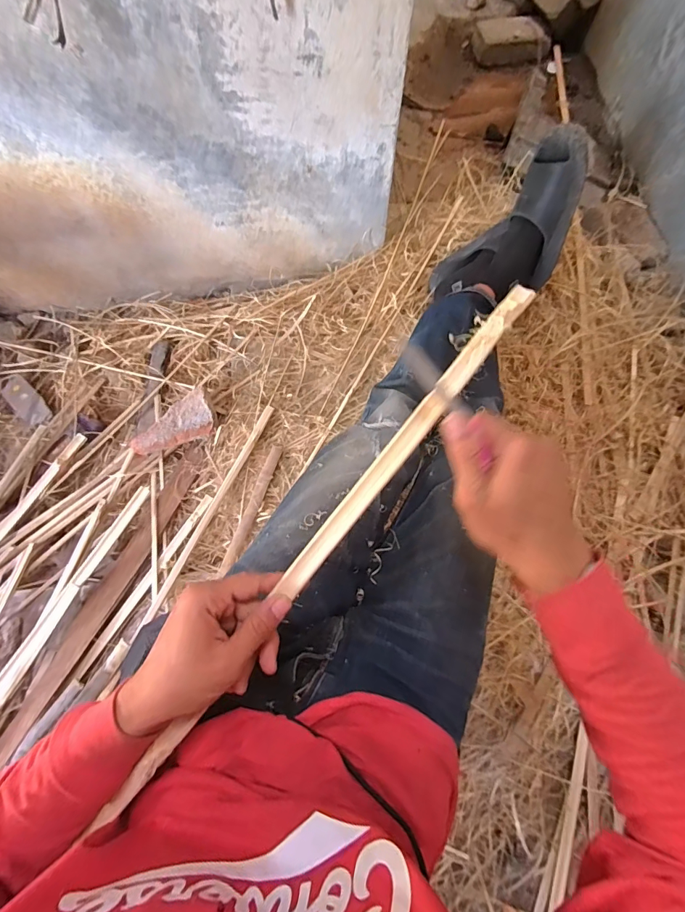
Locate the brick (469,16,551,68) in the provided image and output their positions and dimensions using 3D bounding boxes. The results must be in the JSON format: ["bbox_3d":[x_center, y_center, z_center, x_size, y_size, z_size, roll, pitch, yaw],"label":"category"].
[{"bbox_3d":[0.494,-1.223,1.207,0.212,0.053,0.132,5,75,1],"label":"brick"}]

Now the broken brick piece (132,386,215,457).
[{"bbox_3d":[-0.348,-0.055,0.853,0.182,0.037,0.086,-40,79,-10],"label":"broken brick piece"}]

